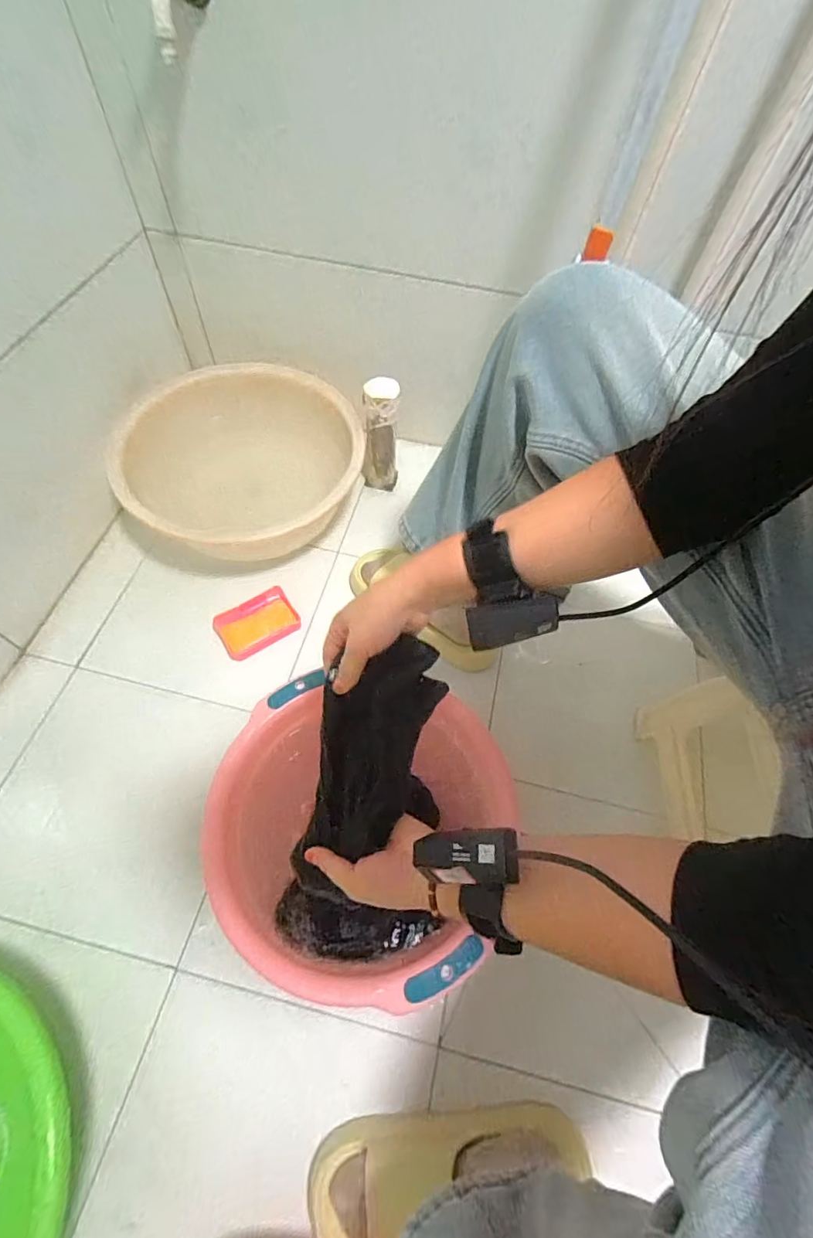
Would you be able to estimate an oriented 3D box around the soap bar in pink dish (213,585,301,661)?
[{"bbox_3d":[-0.226,0.004,0.753,0.112,0.031,0.086,-28,65,-18],"label":"soap bar in pink dish"}]

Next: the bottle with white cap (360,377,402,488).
[{"bbox_3d":[-0.044,-0.302,0.839,0.061,0.190,0.053,10,60,3],"label":"bottle with white cap"}]

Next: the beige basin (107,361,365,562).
[{"bbox_3d":[-0.260,-0.247,0.824,0.367,0.139,0.354,1,60,-2],"label":"beige basin"}]

